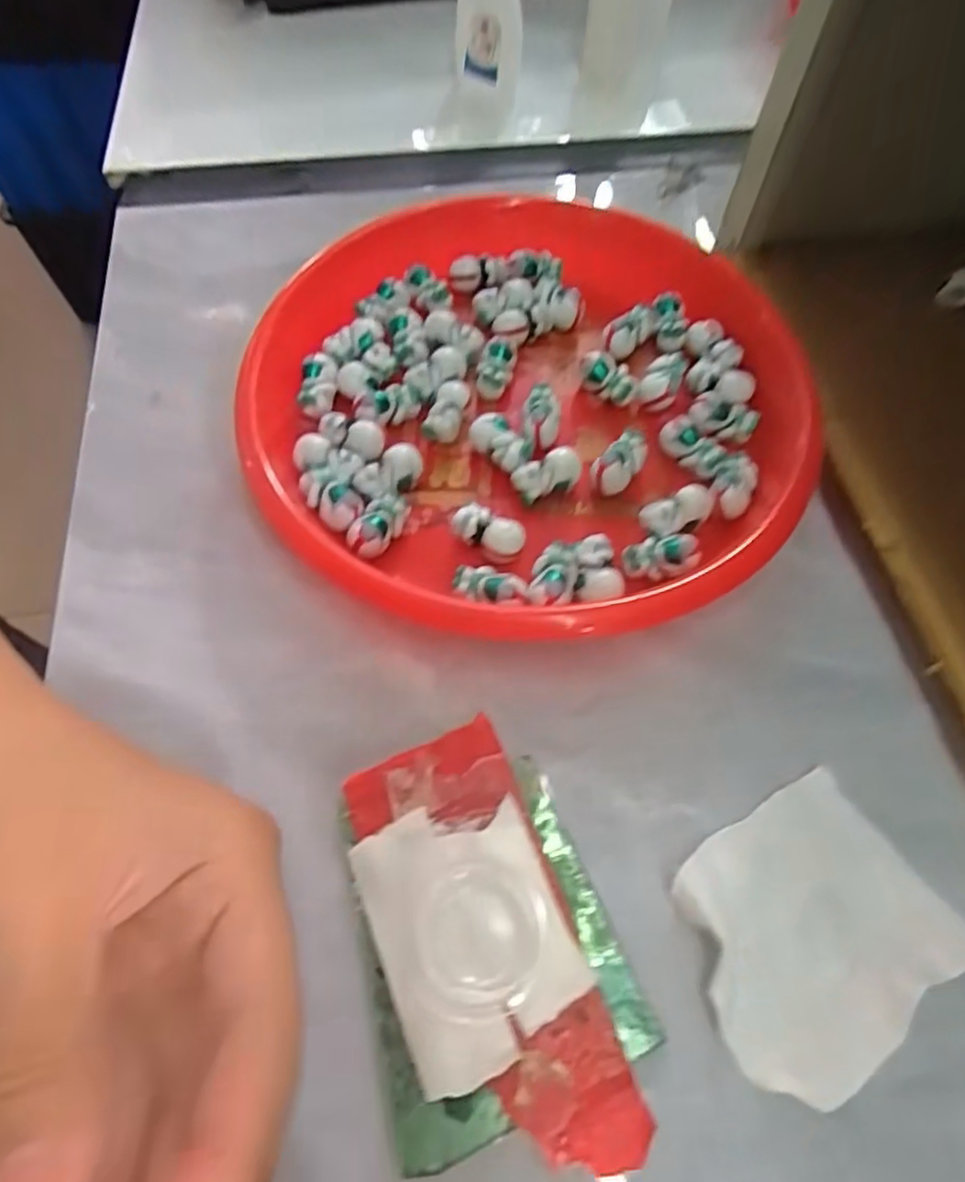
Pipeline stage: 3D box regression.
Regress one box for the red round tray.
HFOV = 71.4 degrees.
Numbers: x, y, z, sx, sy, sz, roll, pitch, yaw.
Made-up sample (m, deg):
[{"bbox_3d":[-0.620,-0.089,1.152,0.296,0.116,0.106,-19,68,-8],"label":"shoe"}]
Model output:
[{"bbox_3d":[0.024,-0.069,0.243,0.202,0.031,0.184,0,61,-1],"label":"red round tray"}]

